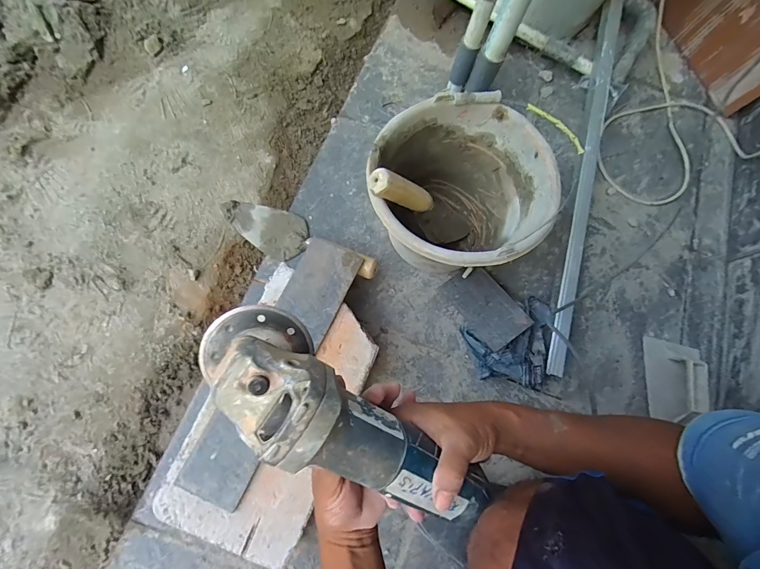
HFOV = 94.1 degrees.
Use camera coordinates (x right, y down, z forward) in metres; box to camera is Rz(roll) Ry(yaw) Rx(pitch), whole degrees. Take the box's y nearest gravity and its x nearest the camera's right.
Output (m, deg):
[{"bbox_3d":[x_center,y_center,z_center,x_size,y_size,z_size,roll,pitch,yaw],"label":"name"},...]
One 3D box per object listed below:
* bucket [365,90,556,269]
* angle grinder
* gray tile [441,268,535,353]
[{"bbox_3d":[0.124,-0.136,0.588,0.269,0.241,0.257,2,75,-6],"label":"bucket"},{"bbox_3d":[-0.026,0.113,0.280,0.270,0.077,0.084,36,77,-2],"label":"angle grinder"},{"bbox_3d":[0.192,0.035,0.635,0.090,0.013,0.151,-32,63,-5],"label":"gray tile"}]

